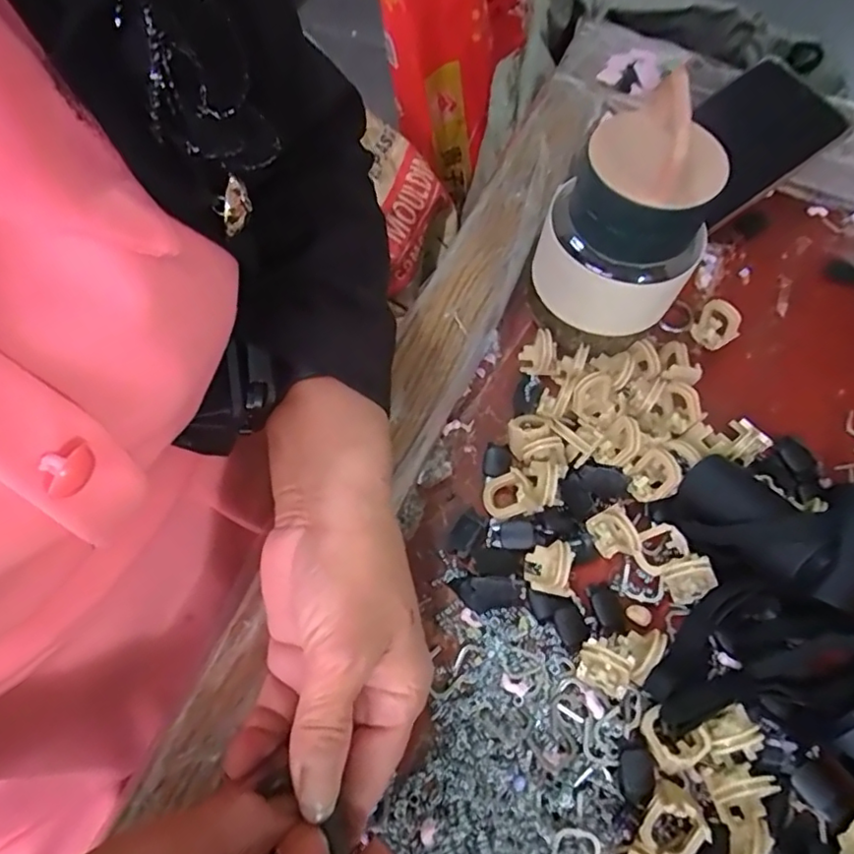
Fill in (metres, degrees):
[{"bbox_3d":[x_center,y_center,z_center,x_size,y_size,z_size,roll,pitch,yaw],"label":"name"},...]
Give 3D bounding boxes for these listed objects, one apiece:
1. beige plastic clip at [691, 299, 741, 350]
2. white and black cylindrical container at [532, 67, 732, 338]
[{"bbox_3d":[0.167,-0.059,0.336,0.023,0.020,0.017,35,67,17],"label":"beige plastic clip"},{"bbox_3d":[0.094,-0.093,0.285,0.074,0.120,0.060,27,65,12],"label":"white and black cylindrical container"}]

